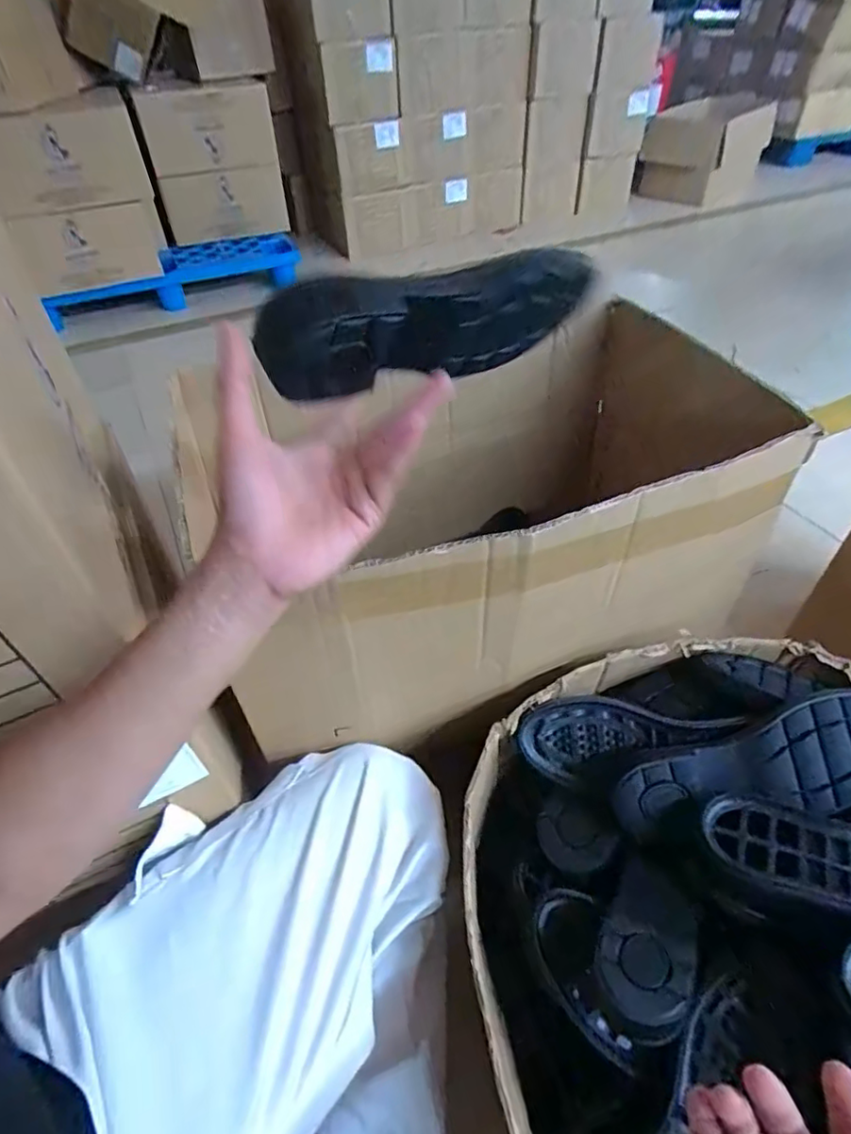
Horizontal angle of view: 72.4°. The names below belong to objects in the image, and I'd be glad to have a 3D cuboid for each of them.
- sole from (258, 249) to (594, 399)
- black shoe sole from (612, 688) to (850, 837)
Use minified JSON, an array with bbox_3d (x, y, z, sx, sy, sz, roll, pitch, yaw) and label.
[{"bbox_3d":[0.010,-0.155,0.378,0.228,0.080,0.037,-19,47,-23],"label":"sole"},{"bbox_3d":[0.288,0.176,0.495,0.251,0.037,0.099,-18,86,5],"label":"black shoe sole"}]

